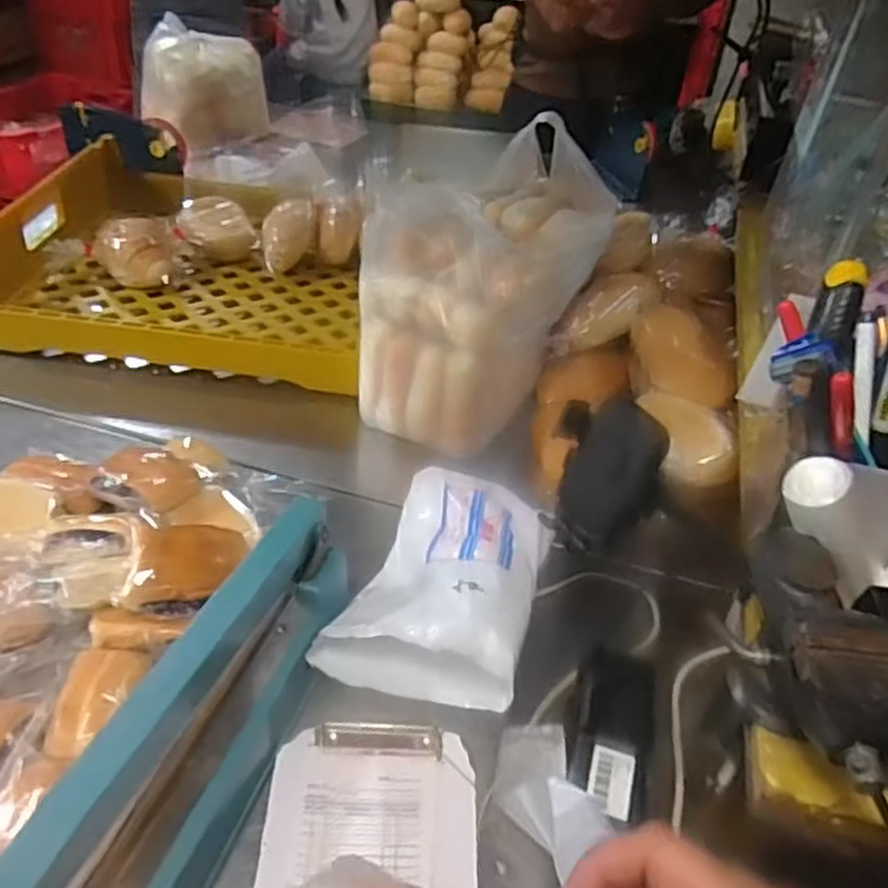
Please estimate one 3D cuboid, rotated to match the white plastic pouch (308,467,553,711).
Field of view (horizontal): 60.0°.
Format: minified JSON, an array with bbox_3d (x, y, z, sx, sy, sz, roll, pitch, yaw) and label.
[{"bbox_3d":[0.009,0.106,0.697,0.160,0.075,0.274,15,40,10],"label":"white plastic pouch"}]

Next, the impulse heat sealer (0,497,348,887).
[{"bbox_3d":[-0.173,0.203,0.505,0.069,0.202,0.419,16,40,12],"label":"impulse heat sealer"}]

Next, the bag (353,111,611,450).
[{"bbox_3d":[0.050,-0.181,0.928,0.196,0.265,0.294,29,44,25],"label":"bag"}]

